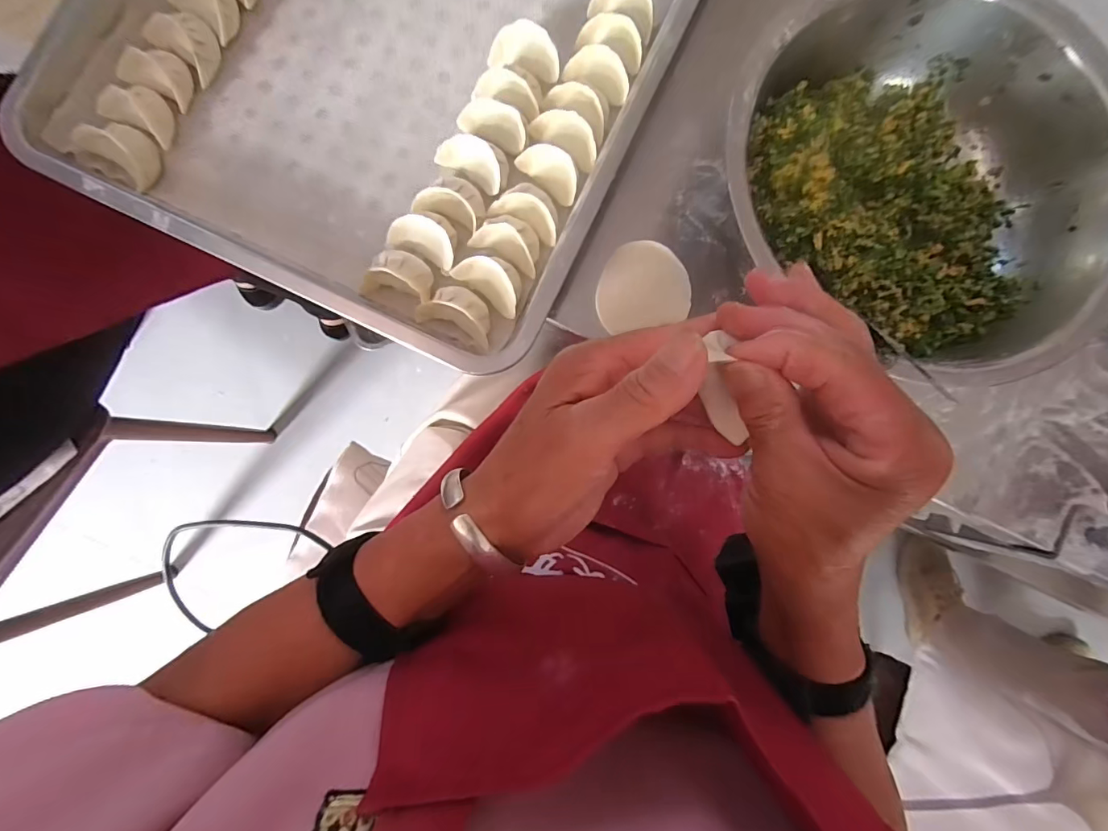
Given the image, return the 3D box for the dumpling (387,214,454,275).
[{"bbox_3d":[-0.097,-0.128,0.352,0.054,0.036,0.025,28,85,-1],"label":"dumpling"}]

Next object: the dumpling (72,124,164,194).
[{"bbox_3d":[-0.322,-0.195,0.341,0.058,0.025,0.038,25,83,-3],"label":"dumpling"}]

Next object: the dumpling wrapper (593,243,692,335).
[{"bbox_3d":[0.070,-0.103,0.371,0.073,0.004,0.064,-12,97,-1],"label":"dumpling wrapper"}]

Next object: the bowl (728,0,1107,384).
[{"bbox_3d":[0.259,-0.169,0.345,0.270,0.083,0.249,0,85,-6],"label":"bowl"}]

